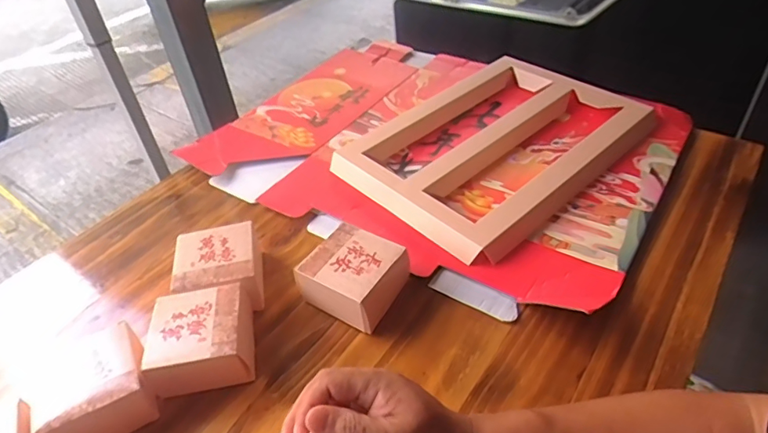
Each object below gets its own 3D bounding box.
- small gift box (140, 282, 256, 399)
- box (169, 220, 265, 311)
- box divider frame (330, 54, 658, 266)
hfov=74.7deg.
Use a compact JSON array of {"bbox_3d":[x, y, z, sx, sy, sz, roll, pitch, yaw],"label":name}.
[{"bbox_3d":[-0.173,0.120,0.483,0.093,0.054,0.088,-12,43,-7],"label":"small gift box"},{"bbox_3d":[-0.181,0.056,0.556,0.085,0.054,0.103,-10,43,-5],"label":"box"},{"bbox_3d":[0.147,-0.114,0.714,0.396,0.029,0.311,-34,50,-28],"label":"box divider frame"}]

